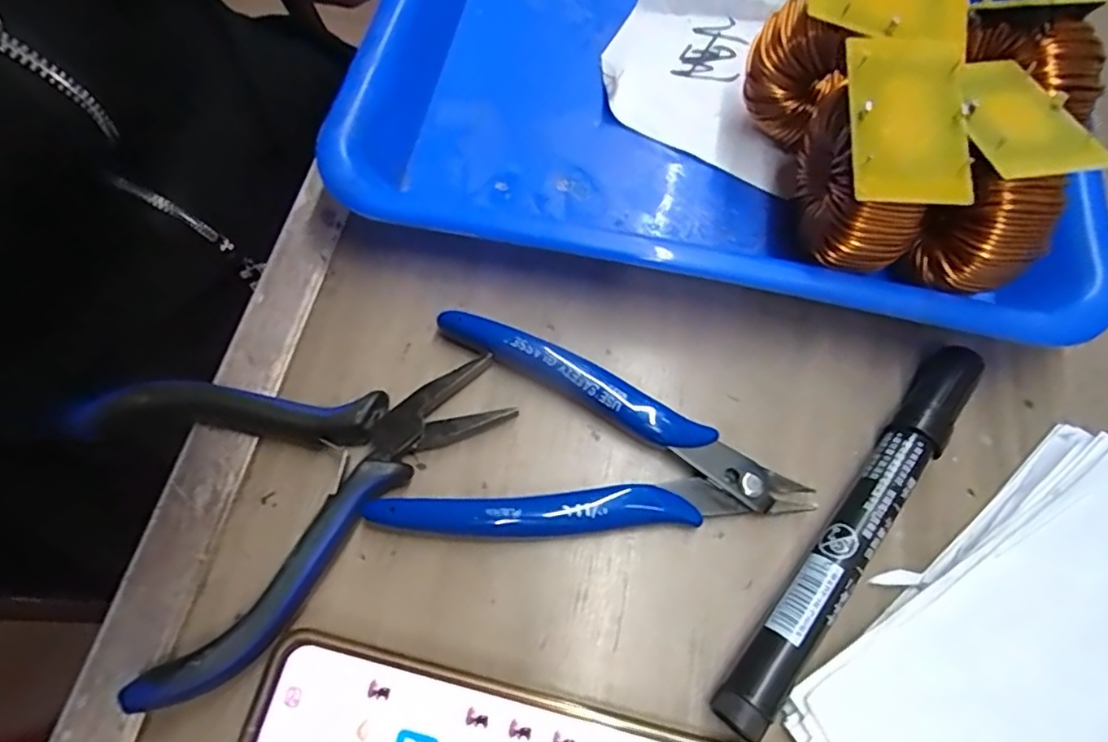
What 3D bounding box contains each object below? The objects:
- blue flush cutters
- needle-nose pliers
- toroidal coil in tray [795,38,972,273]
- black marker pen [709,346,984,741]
[{"bbox_3d":[0.015,0.023,0.179,0.118,0.013,0.064,10,67,3],"label":"blue flush cutters"},{"bbox_3d":[-0.081,0.022,0.174,0.082,0.018,0.120,42,73,14],"label":"needle-nose pliers"},{"bbox_3d":[0.095,-0.057,0.186,0.030,0.060,0.049,4,68,0],"label":"toroidal coil in tray"},{"bbox_3d":[0.087,0.043,0.173,0.014,0.014,0.132,38,72,12],"label":"black marker pen"}]

